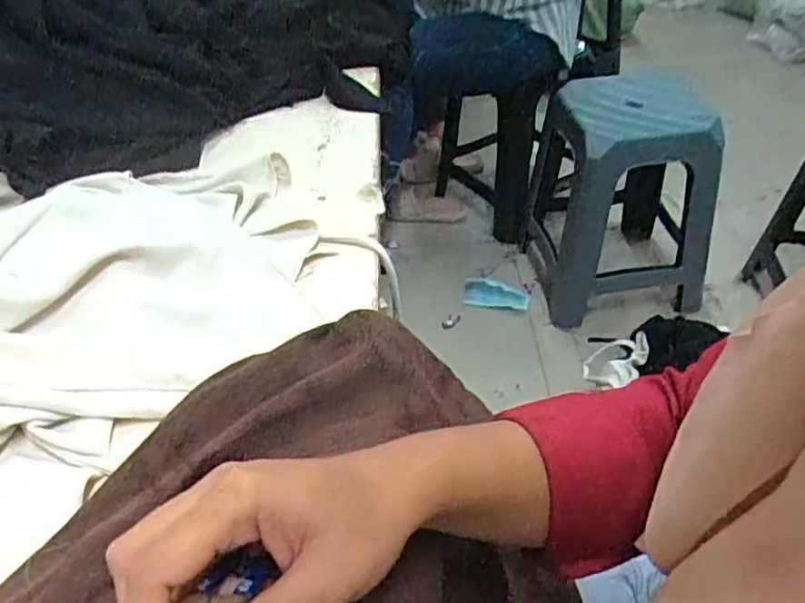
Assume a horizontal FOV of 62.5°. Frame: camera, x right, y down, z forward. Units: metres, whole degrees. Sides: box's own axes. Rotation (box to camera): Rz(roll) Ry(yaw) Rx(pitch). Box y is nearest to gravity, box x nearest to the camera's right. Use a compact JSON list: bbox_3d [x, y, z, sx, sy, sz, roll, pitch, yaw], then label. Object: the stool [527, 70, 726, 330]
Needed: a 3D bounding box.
[{"bbox_3d":[0.493,-0.244,1.507,0.352,0.475,0.321,-6,41,-3],"label":"stool"}]

